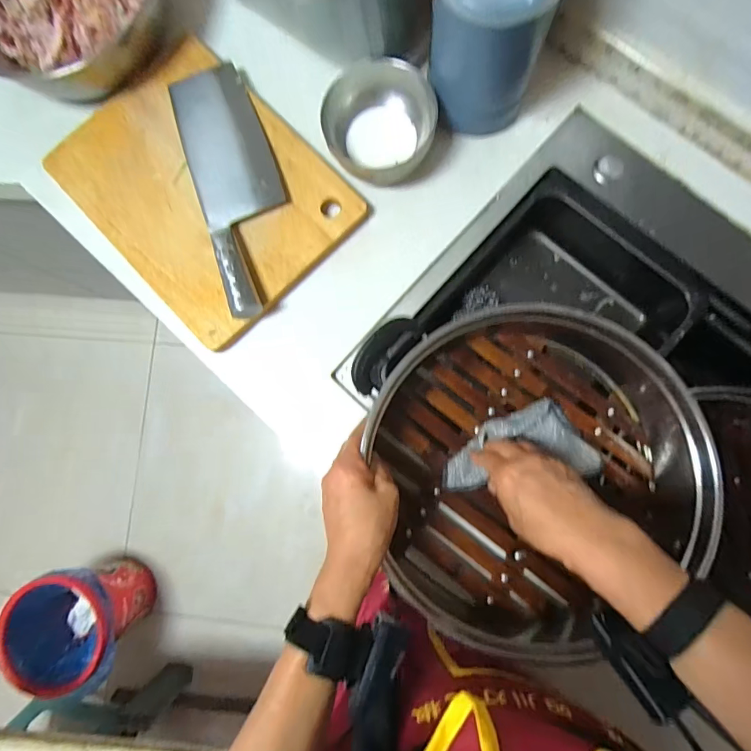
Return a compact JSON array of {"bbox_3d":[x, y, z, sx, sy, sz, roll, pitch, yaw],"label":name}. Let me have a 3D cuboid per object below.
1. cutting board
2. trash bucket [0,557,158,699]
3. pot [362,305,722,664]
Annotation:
[{"bbox_3d":[-0.211,-0.230,0.527,0.248,0.021,0.330,-44,82,-1],"label":"cutting board"},{"bbox_3d":[-0.742,0.625,1.128,0.238,0.273,0.277,-21,83,2],"label":"trash bucket"},{"bbox_3d":[0.163,0.099,0.446,0.299,0.095,0.324,0,84,4],"label":"pot"}]

